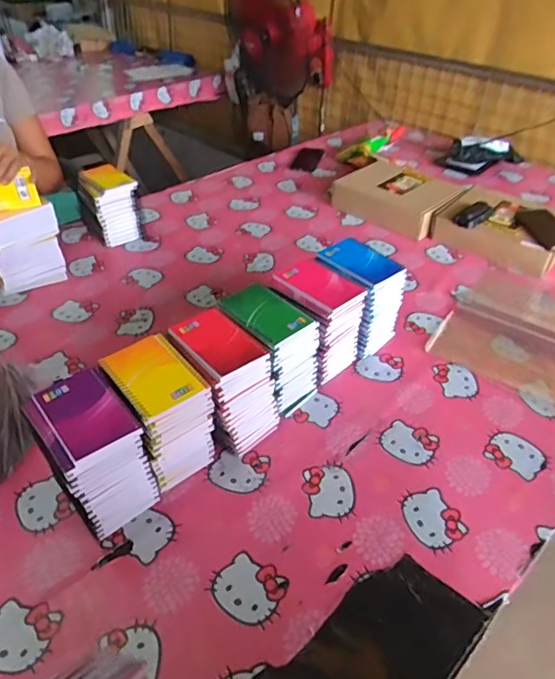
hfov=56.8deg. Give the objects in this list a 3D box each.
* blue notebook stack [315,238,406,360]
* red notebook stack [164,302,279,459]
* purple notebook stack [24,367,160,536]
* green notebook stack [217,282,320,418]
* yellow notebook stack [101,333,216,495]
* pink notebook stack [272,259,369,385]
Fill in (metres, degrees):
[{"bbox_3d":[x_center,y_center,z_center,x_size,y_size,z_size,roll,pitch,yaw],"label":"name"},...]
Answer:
[{"bbox_3d":[0.142,-0.070,0.902,0.107,0.170,0.136,-24,46,-27],"label":"blue notebook stack"},{"bbox_3d":[-0.079,0.064,0.746,0.103,0.168,0.138,-29,48,-31],"label":"red notebook stack"},{"bbox_3d":[-0.229,0.145,0.646,0.096,0.168,0.127,-27,47,-30],"label":"purple notebook stack"},{"bbox_3d":[-0.011,0.019,0.801,0.105,0.167,0.128,-32,50,-33],"label":"green notebook stack"},{"bbox_3d":[-0.154,0.103,0.694,0.095,0.173,0.126,-27,47,-29],"label":"yellow notebook stack"},{"bbox_3d":[0.063,-0.029,0.858,0.103,0.167,0.129,-30,49,-32],"label":"pink notebook stack"}]

